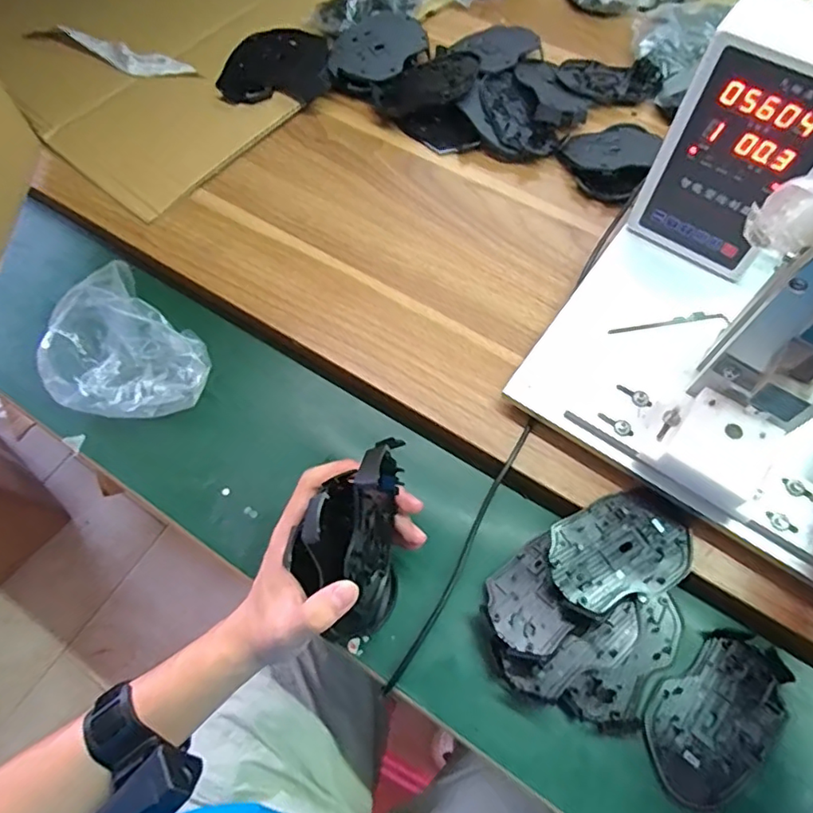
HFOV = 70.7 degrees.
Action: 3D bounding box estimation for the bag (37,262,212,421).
[{"bbox_3d":[-0.242,-0.039,0.486,0.117,0.079,0.119,39,72,17],"label":"bag"}]

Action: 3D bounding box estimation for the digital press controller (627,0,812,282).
[{"bbox_3d":[0.255,-0.194,0.434,0.108,0.186,0.064,31,70,14],"label":"digital press controller"}]

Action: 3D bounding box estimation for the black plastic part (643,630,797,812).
[{"bbox_3d":[0.216,0.215,0.396,0.116,0.017,0.072,-37,70,-14],"label":"black plastic part"}]

